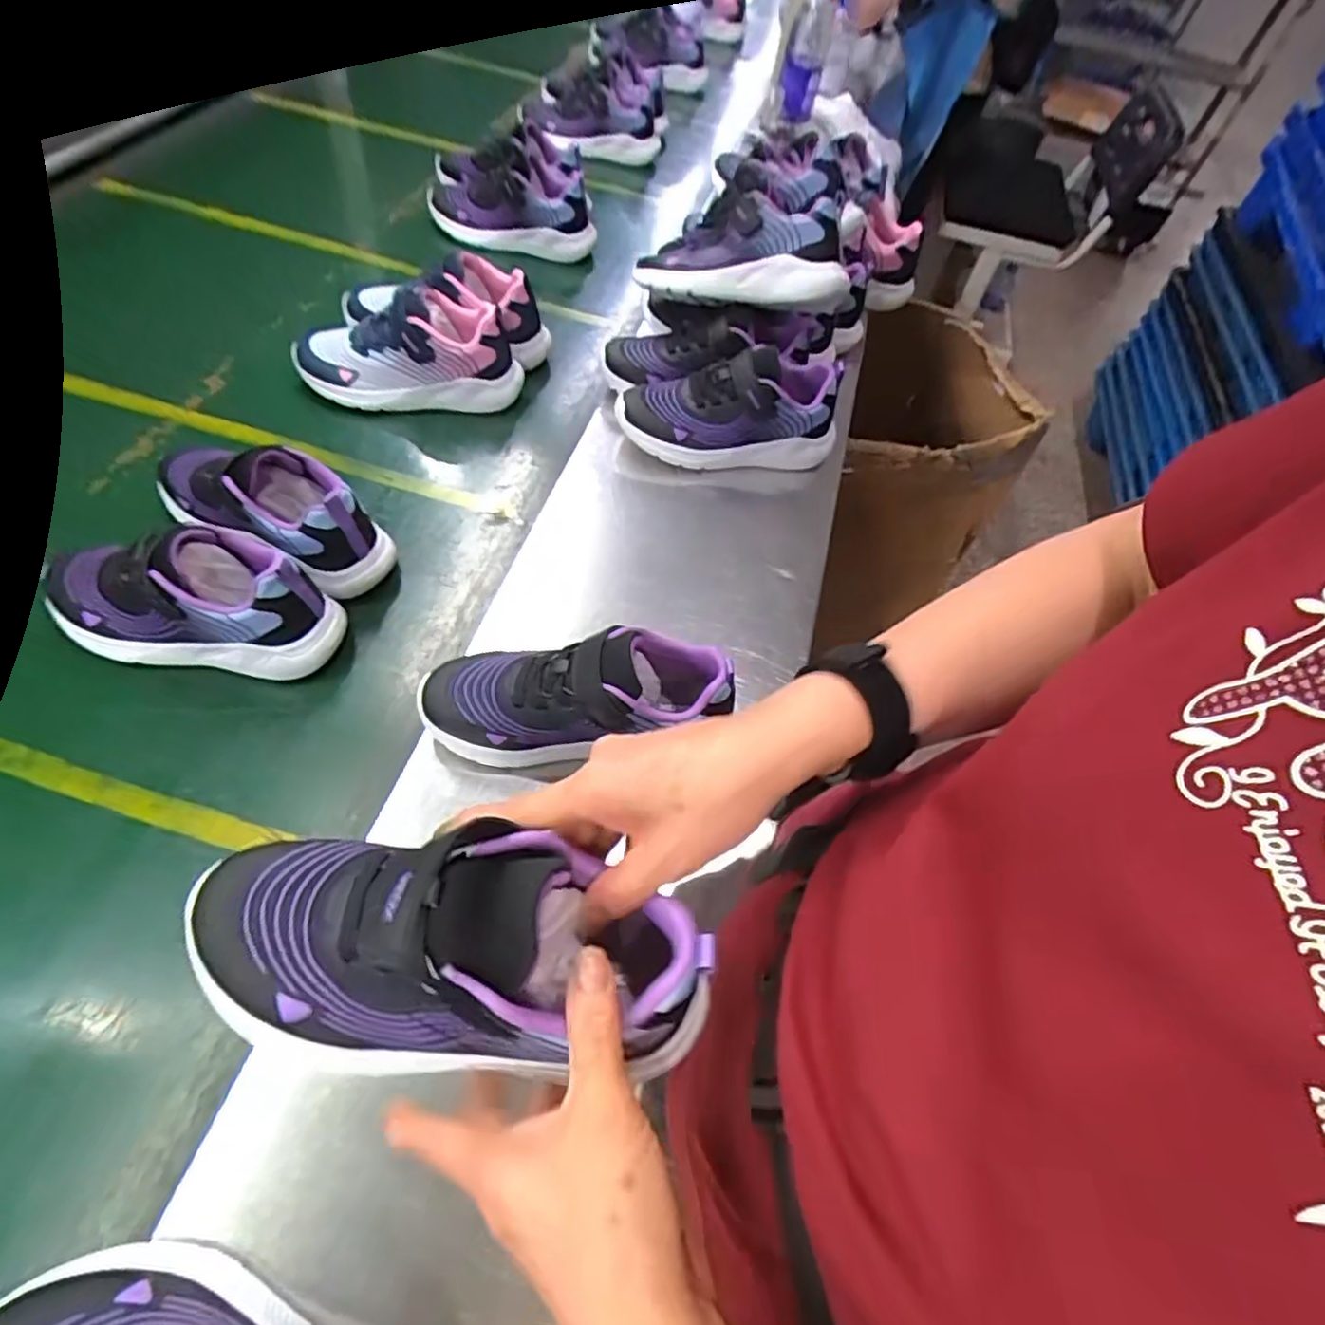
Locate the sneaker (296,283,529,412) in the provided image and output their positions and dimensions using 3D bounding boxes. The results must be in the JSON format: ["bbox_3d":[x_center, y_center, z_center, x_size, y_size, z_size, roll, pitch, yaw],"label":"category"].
[{"bbox_3d":[-0.266,-0.324,0.704,0.218,0.101,0.098,2,56,-10],"label":"sneaker"}]

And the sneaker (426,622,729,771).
[{"bbox_3d":[-0.062,0.030,0.478,0.205,0.112,0.067,6,56,-7],"label":"sneaker"}]

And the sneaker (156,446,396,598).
[{"bbox_3d":[-0.332,-0.139,0.569,0.222,0.085,0.075,26,57,9],"label":"sneaker"}]

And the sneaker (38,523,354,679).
[{"bbox_3d":[-0.360,-0.052,0.512,0.209,0.100,0.075,8,56,-6],"label":"sneaker"}]

